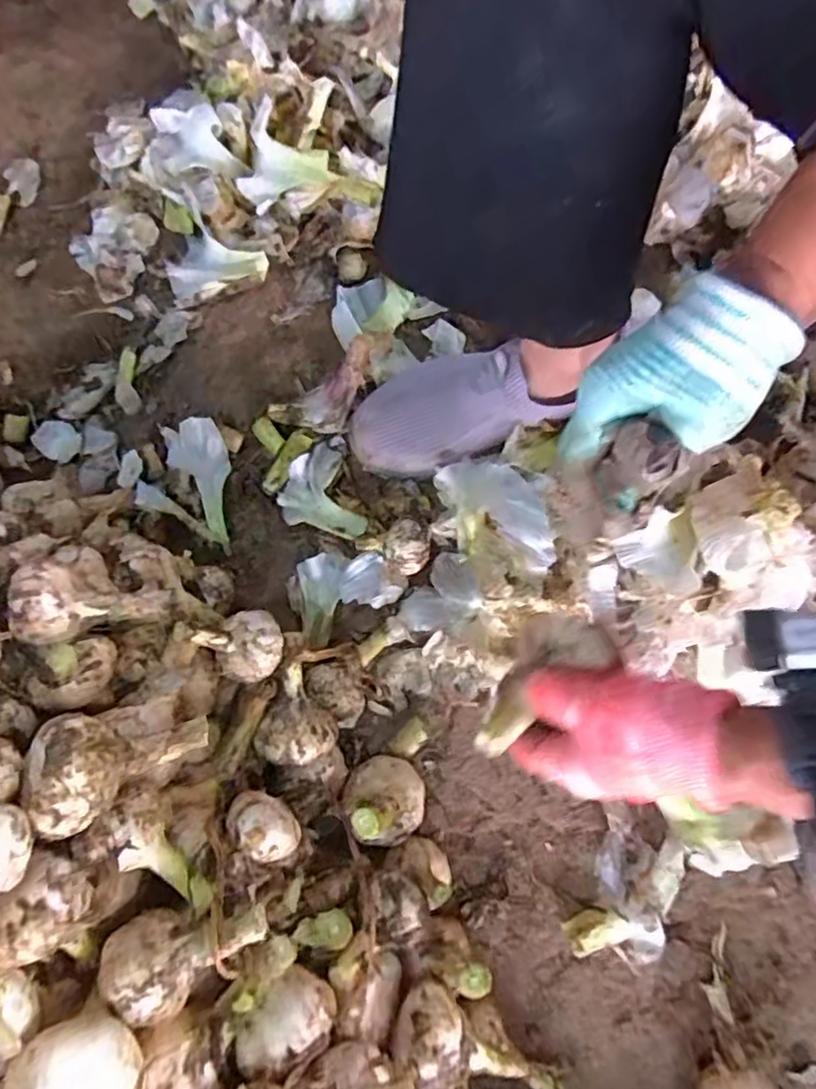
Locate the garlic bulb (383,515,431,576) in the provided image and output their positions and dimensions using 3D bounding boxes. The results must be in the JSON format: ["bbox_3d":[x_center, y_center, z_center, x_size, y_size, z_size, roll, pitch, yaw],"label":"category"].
[{"bbox_3d":[0.000,0.000,0.479,0.037,0.040,0.046,-19,78,-3],"label":"garlic bulb"}]

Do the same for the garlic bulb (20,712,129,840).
[{"bbox_3d":[-0.169,0.114,0.307,0.048,0.034,0.049,0,78,1],"label":"garlic bulb"}]

